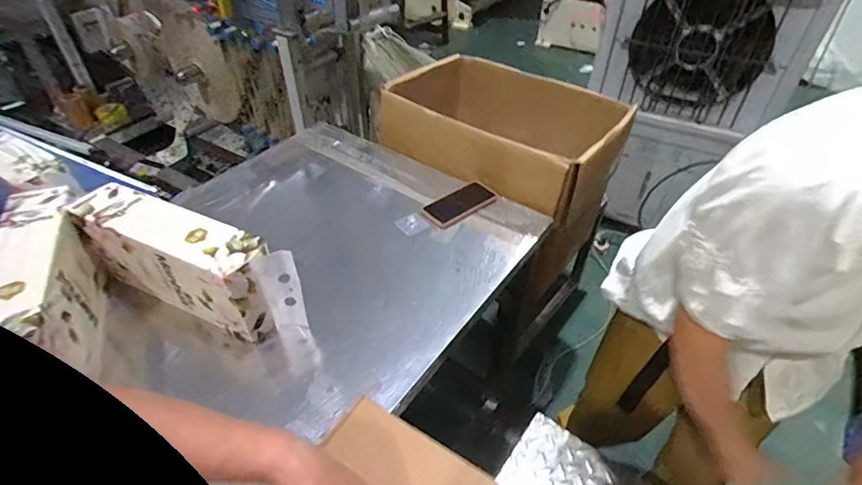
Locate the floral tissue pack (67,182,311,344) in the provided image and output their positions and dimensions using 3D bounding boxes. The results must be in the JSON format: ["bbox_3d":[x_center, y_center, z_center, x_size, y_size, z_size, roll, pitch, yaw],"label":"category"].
[{"bbox_3d":[-0.409,0.040,0.774,0.397,0.177,0.095,17,44,19],"label":"floral tissue pack"}]

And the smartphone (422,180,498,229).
[{"bbox_3d":[0.064,-0.088,1.009,0.163,0.016,0.085,-28,48,-28],"label":"smartphone"}]

